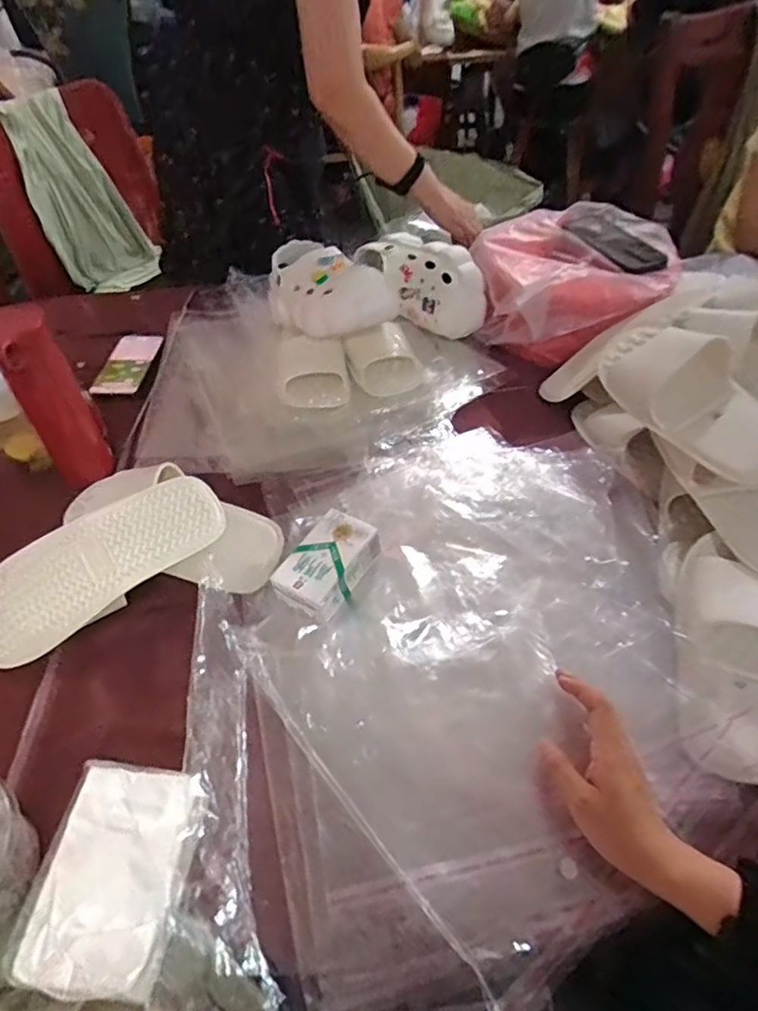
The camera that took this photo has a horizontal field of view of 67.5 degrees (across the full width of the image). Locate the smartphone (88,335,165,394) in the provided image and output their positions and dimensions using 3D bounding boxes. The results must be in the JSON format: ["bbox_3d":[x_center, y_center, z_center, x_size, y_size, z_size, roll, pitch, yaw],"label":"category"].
[{"bbox_3d":[-0.386,-0.221,0.874,0.074,0.004,0.142,3,48,4],"label":"smartphone"}]

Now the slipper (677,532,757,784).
[{"bbox_3d":[0.331,0.131,0.523,0.104,0.060,0.221,10,52,10],"label":"slipper"}]

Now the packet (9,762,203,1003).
[{"bbox_3d":[-0.188,0.254,0.397,0.104,0.031,0.138,0,48,2],"label":"packet"}]

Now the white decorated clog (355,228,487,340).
[{"bbox_3d":[0.065,-0.361,0.909,0.088,0.110,0.247,-33,57,-23],"label":"white decorated clog"}]

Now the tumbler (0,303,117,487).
[{"bbox_3d":[-0.377,-0.122,0.656,0.070,0.205,0.071,-30,56,-21],"label":"tumbler"}]

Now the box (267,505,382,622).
[{"bbox_3d":[-0.053,0.059,0.597,0.074,0.044,0.111,24,55,20],"label":"box"}]

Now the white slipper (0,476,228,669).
[{"bbox_3d":[-0.292,0.060,0.593,0.266,0.058,0.108,-26,55,-18],"label":"white slipper"}]

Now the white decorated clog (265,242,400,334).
[{"bbox_3d":[-0.079,-0.311,0.825,0.121,0.099,0.239,-36,50,-24],"label":"white decorated clog"}]

